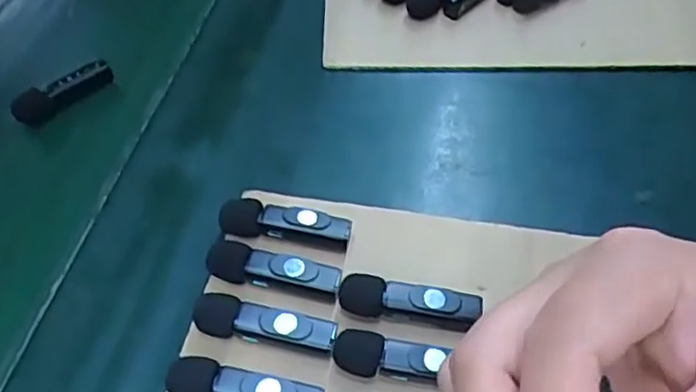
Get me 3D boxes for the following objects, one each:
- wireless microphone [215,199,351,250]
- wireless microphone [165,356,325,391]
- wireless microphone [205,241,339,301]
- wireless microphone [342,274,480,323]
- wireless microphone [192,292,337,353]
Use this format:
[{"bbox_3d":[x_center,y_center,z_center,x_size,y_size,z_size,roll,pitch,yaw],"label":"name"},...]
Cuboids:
[{"bbox_3d":[-0.032,0.013,0.337,0.066,0.017,0.016,7,51,7],"label":"wireless microphone"},{"bbox_3d":[-0.044,0.083,0.281,0.066,0.014,0.017,10,51,9],"label":"wireless microphone"},{"bbox_3d":[-0.036,0.036,0.317,0.063,0.014,0.016,12,51,10],"label":"wireless microphone"},{"bbox_3d":[0.029,0.049,0.308,0.064,0.016,0.016,6,50,5],"label":"wireless microphone"},{"bbox_3d":[-0.038,0.058,0.300,0.064,0.013,0.018,9,51,8],"label":"wireless microphone"}]

